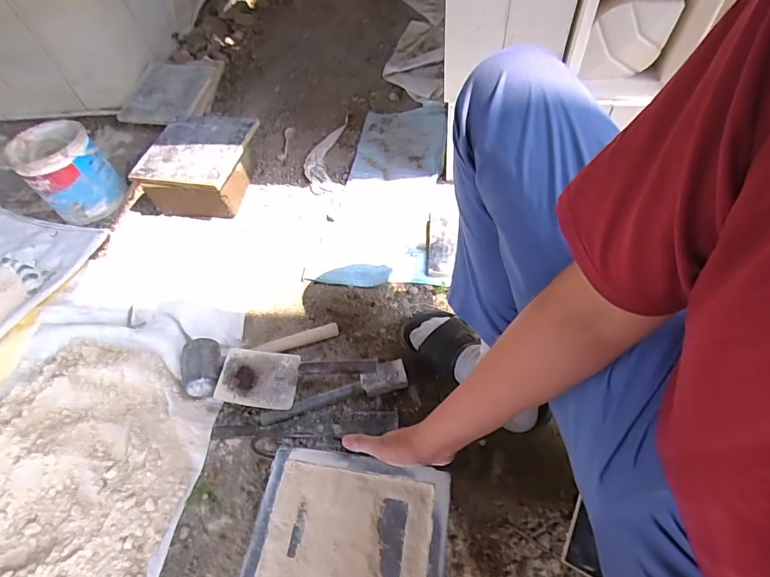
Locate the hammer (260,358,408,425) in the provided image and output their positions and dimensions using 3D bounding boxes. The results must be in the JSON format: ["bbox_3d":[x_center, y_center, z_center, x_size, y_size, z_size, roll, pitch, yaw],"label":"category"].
[{"bbox_3d":[-0.091,0.180,0.713,0.256,0.063,0.041,-12,57,-3],"label":"hammer"}]

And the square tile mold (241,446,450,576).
[{"bbox_3d":[-0.051,0.331,0.495,0.236,0.013,0.236,6,58,9],"label":"square tile mold"}]

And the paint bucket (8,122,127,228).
[{"bbox_3d":[-0.792,-0.291,1.030,0.164,0.184,0.169,-2,57,3],"label":"paint bucket"}]

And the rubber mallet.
[{"bbox_3d":[-0.235,0.123,0.769,0.297,0.062,0.104,-13,57,-4],"label":"rubber mallet"}]

